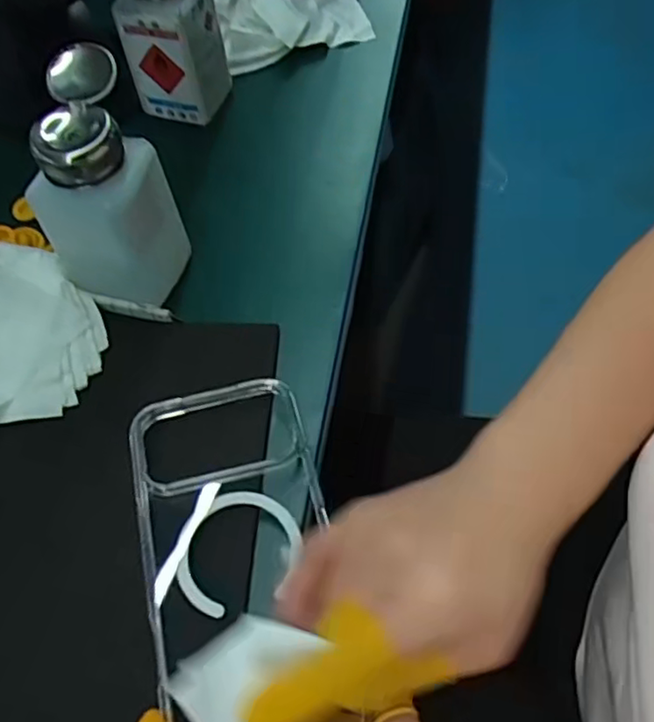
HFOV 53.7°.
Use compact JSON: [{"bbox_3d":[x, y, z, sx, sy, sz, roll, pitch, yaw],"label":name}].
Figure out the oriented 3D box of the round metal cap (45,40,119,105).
[{"bbox_3d":[-0.115,-0.137,0.305,0.030,0.009,0.031,0,82,-3],"label":"round metal cap"}]

